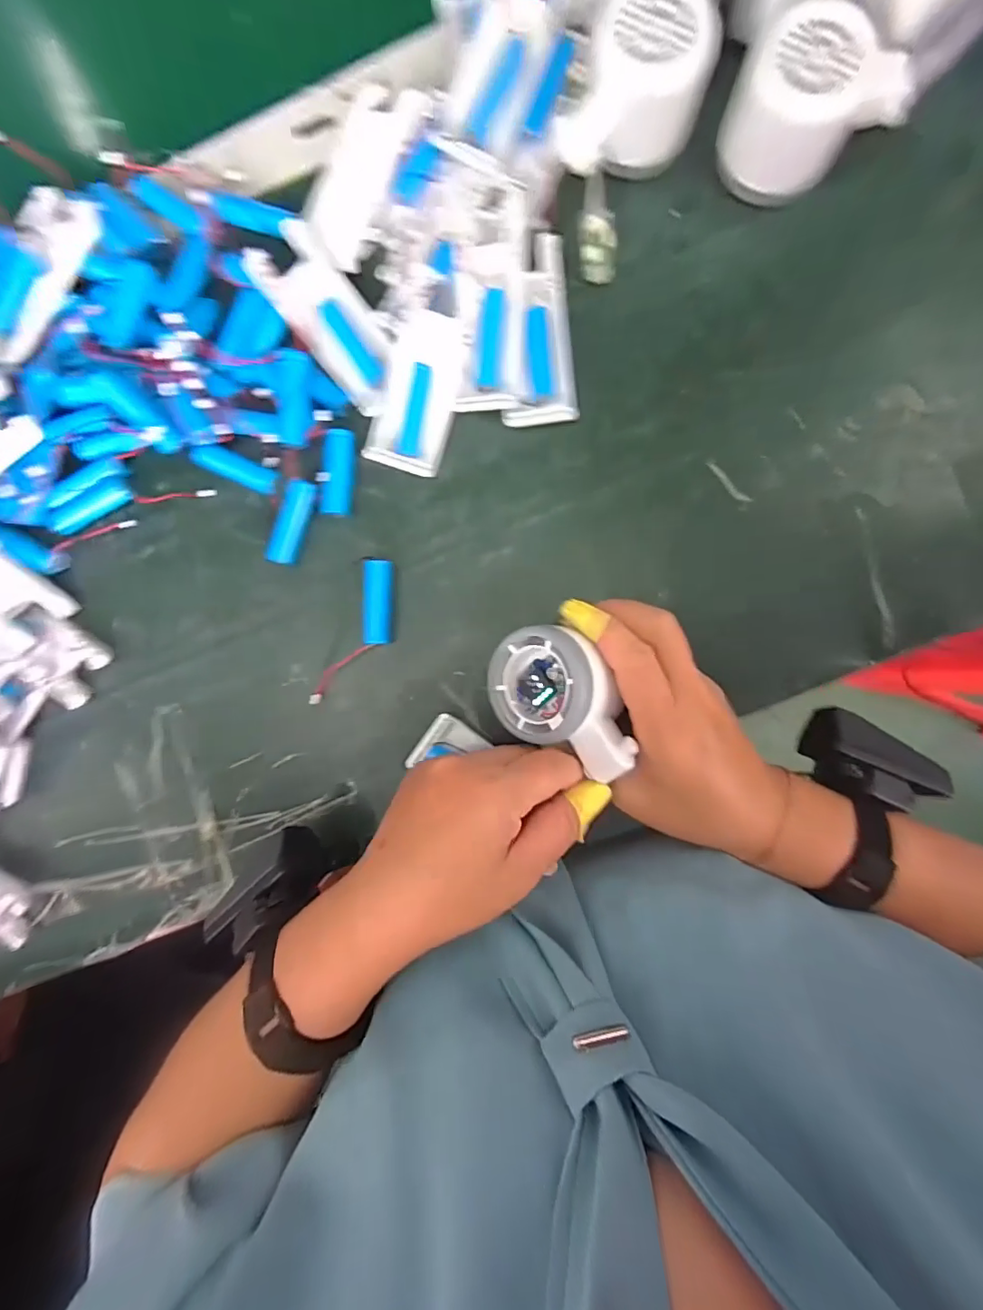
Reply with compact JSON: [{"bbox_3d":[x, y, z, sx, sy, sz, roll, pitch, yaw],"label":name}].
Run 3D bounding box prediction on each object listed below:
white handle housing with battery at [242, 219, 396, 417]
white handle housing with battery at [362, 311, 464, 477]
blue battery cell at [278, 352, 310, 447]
[{"bbox_3d":[-0.093,-0.196,0.298,0.043,0.017,0.104,-39,90,5],"label":"white handle housing with battery"},{"bbox_3d":[-0.043,-0.154,0.301,0.043,0.014,0.087,17,94,3],"label":"white handle housing with battery"},{"bbox_3d":[-0.115,-0.151,0.302,0.016,0.014,0.054,-2,93,4],"label":"blue battery cell"}]

